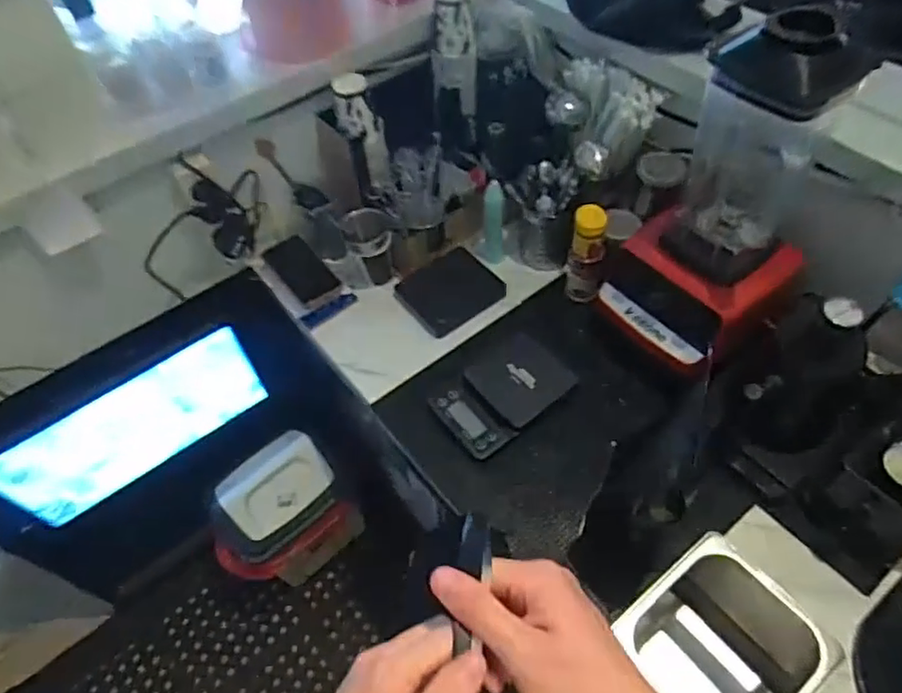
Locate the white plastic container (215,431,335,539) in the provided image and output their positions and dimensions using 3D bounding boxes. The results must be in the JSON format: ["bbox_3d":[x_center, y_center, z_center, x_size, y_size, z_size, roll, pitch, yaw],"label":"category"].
[{"bbox_3d":[-0.379,0.280,1.298,0.168,0.081,0.214,36,63,26],"label":"white plastic container"}]

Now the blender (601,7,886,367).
[{"bbox_3d":[0.323,-0.173,0.736,0.172,0.381,0.186,-28,57,-16],"label":"blender"}]

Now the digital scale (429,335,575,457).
[{"bbox_3d":[0.077,0.066,0.895,0.189,0.030,0.127,-33,58,-19],"label":"digital scale"}]

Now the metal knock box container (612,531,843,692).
[{"bbox_3d":[0.277,0.326,0.653,0.165,0.113,0.164,-34,58,-20],"label":"metal knock box container"}]

